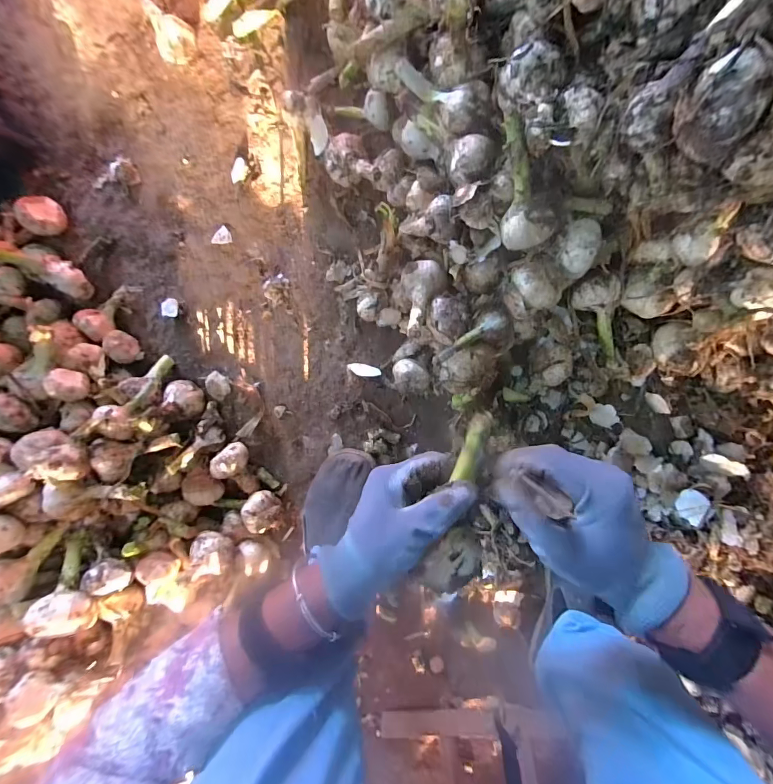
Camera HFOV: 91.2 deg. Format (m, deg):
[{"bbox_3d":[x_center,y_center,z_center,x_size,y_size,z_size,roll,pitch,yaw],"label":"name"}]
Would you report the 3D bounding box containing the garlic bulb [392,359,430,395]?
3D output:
[{"bbox_3d":[0.031,-0.020,0.476,0.043,0.054,0.041,-3,94,8],"label":"garlic bulb"}]

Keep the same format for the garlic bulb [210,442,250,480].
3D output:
[{"bbox_3d":[-0.215,0.095,0.522,0.048,0.039,0.040,-33,90,9],"label":"garlic bulb"}]

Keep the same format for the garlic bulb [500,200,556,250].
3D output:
[{"bbox_3d":[0.133,-0.156,0.364,0.045,0.033,0.038,27,98,5],"label":"garlic bulb"}]

